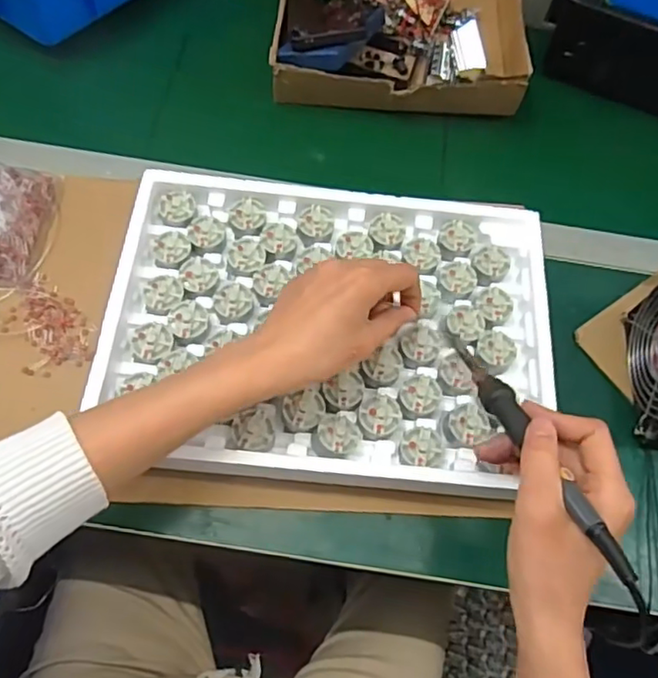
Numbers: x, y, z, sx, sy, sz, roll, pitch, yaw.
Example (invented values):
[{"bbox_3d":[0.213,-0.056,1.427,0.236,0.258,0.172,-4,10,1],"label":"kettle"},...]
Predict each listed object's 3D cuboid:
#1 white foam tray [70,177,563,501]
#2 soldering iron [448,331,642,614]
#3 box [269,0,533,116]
[{"bbox_3d":[0.003,-0.014,0.476,0.338,0.033,0.250,5,63,-1],"label":"white foam tray"},{"bbox_3d":[0.128,0.069,0.371,0.019,0.023,0.203,-16,46,-11],"label":"soldering iron"},{"bbox_3d":[0.087,-0.433,0.698,0.270,0.061,0.424,4,63,-1],"label":"box"}]

